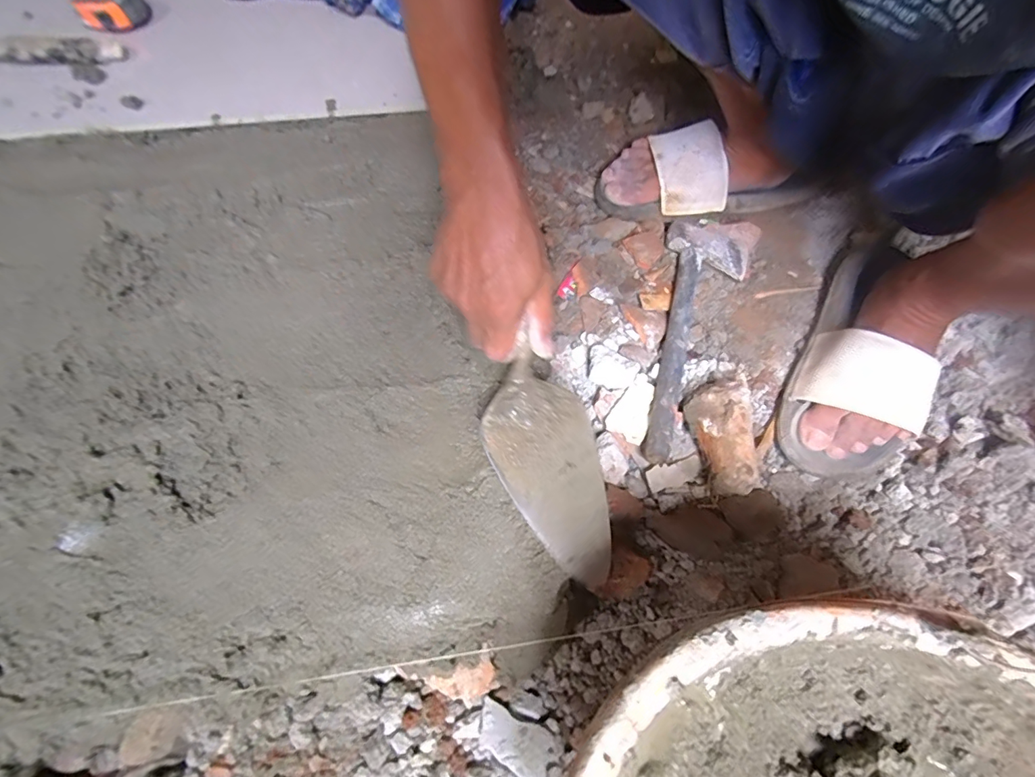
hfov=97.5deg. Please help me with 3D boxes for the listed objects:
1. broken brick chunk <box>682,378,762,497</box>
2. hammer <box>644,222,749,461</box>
[{"bbox_3d":[0.188,0.039,0.413,0.060,0.040,0.109,4,66,0],"label":"broken brick chunk"},{"bbox_3d":[0.187,-0.063,0.464,0.088,0.032,0.298,12,66,4],"label":"hammer"}]

